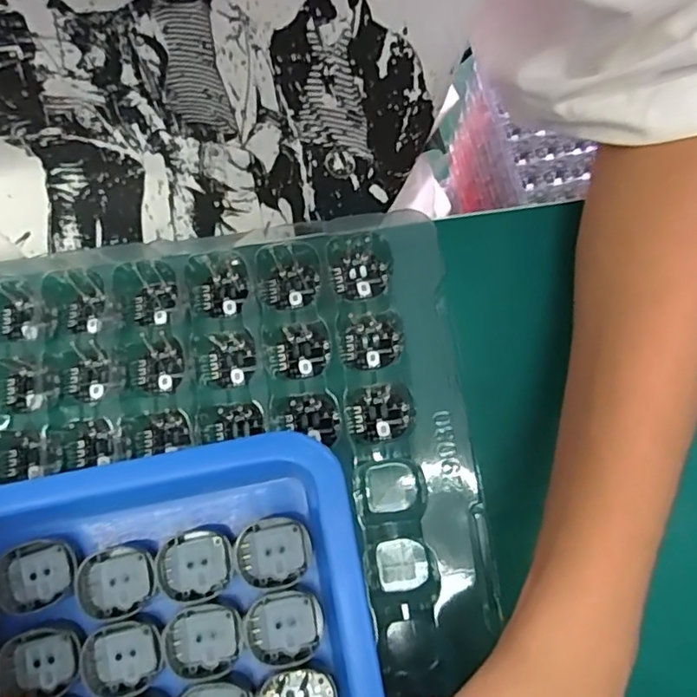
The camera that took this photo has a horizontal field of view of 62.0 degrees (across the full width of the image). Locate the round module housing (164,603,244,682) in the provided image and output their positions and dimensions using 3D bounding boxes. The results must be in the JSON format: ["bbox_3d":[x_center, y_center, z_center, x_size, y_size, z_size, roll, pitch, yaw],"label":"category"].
[{"bbox_3d":[-0.053,0.108,0.213,0.028,0.004,0.025,-13,80,-2],"label":"round module housing"}]

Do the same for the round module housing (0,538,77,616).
[{"bbox_3d":[-0.118,0.085,0.218,0.028,0.005,0.024,-19,80,-3],"label":"round module housing"}]

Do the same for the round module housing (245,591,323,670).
[{"bbox_3d":[-0.024,0.103,0.212,0.028,0.004,0.025,-19,80,-3],"label":"round module housing"}]

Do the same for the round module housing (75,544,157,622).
[{"bbox_3d":[-0.087,0.088,0.217,0.028,0.004,0.025,-20,80,-3],"label":"round module housing"}]

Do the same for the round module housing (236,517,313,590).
[{"bbox_3d":[-0.028,0.077,0.218,0.028,0.004,0.025,-18,80,-2],"label":"round module housing"}]

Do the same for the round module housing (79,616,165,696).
[{"bbox_3d":[-0.083,0.113,0.212,0.030,0.006,0.026,-19,80,-3],"label":"round module housing"}]

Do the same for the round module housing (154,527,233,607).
[{"bbox_3d":[-0.058,0.082,0.218,0.028,0.004,0.025,-9,80,-1],"label":"round module housing"}]

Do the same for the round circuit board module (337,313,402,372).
[{"bbox_3d":[0.010,-0.003,0.262,0.027,0.007,0.025,-16,80,-2],"label":"round circuit board module"}]

